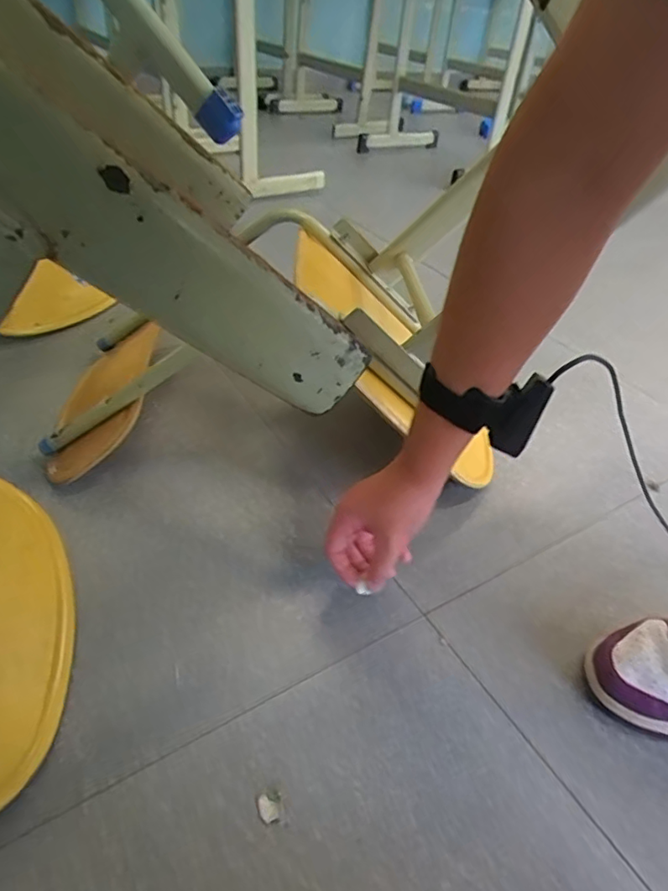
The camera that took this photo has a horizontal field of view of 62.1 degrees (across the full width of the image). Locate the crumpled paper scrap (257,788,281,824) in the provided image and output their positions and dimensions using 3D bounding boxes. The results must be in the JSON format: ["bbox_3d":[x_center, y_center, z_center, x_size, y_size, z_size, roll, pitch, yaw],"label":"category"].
[{"bbox_3d":[-0.049,0.271,0.417,0.016,0.004,0.022,1,40,-6],"label":"crumpled paper scrap"}]

